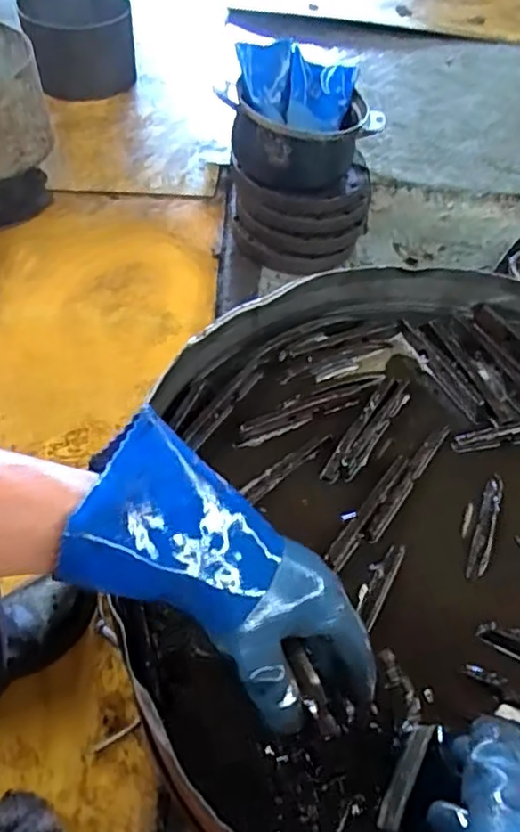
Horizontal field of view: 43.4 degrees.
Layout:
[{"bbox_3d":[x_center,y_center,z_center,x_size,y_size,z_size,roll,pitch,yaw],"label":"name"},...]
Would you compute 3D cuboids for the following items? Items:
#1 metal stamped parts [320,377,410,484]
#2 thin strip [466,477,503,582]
[{"bbox_3d":[0.106,0.011,0.630,0.028,0.017,0.143,30,55,19],"label":"metal stamped parts"},{"bbox_3d":[0.198,0.094,0.575,0.015,0.009,0.109,21,53,12],"label":"thin strip"}]

